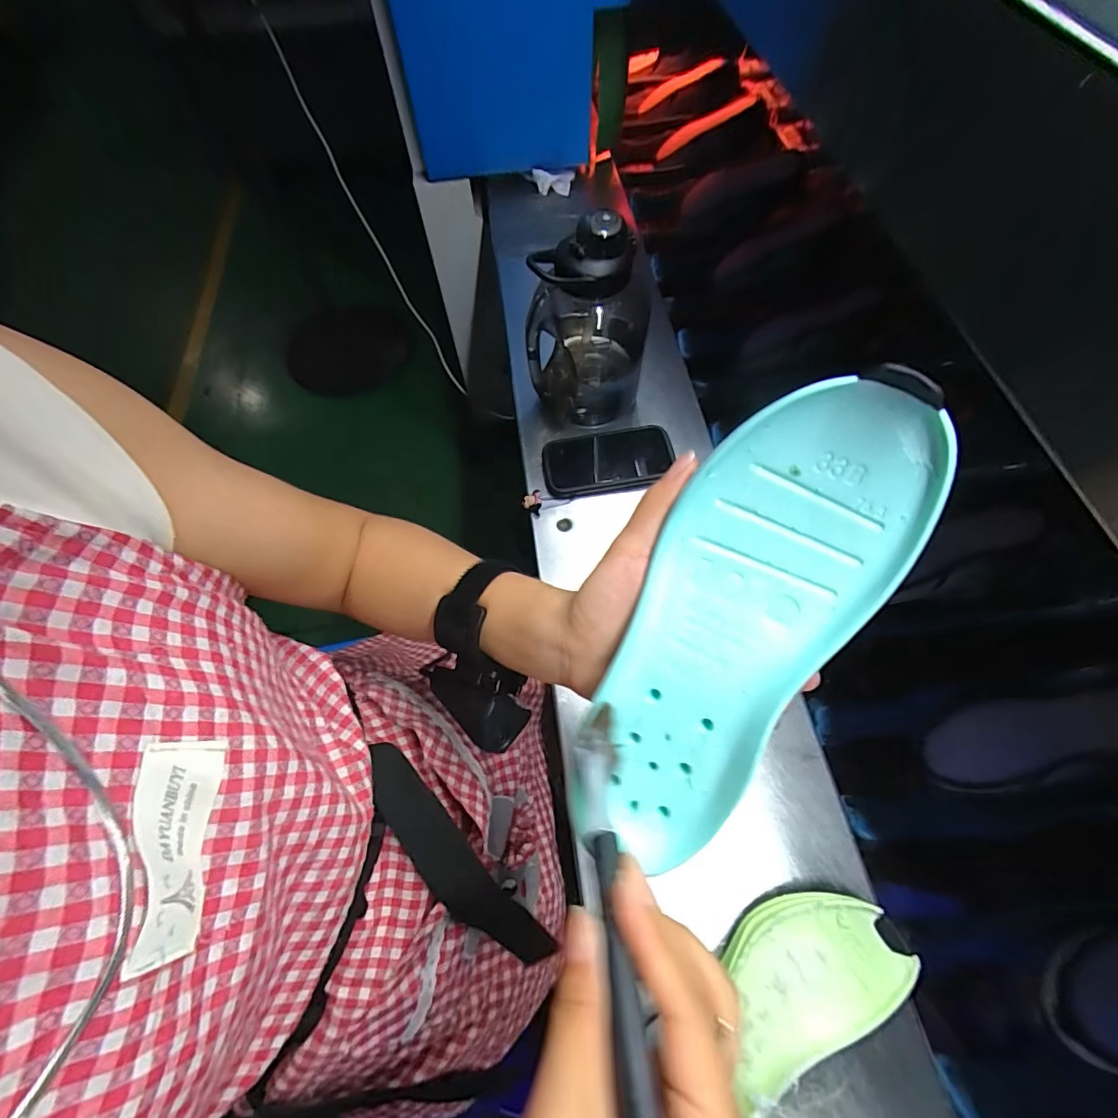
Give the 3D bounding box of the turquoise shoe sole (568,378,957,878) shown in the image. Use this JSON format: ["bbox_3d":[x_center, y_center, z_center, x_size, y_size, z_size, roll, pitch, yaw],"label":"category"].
[{"bbox_3d":[0.070,0.033,0.211,0.081,0.025,0.212,28,102,14],"label":"turquoise shoe sole"}]

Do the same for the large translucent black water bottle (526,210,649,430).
[{"bbox_3d":[0.031,-0.263,0.562,0.128,0.212,0.105,9,64,5],"label":"large translucent black water bottle"}]

